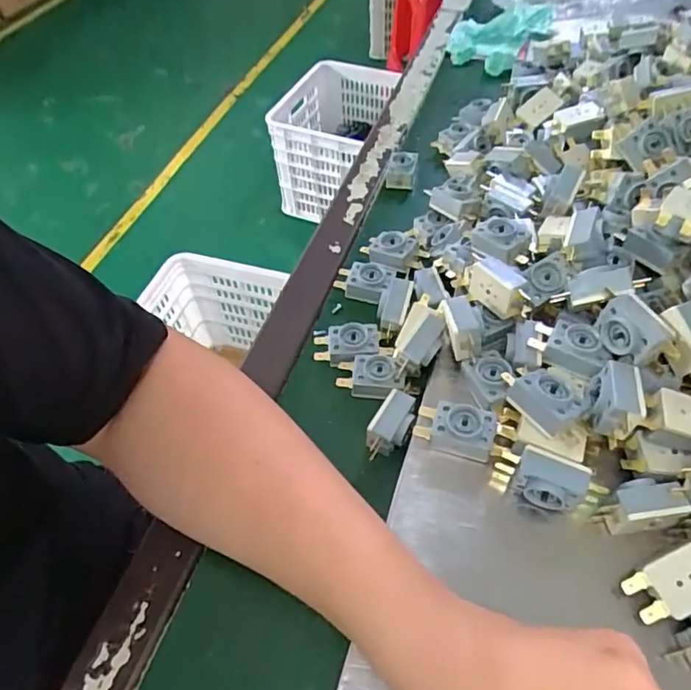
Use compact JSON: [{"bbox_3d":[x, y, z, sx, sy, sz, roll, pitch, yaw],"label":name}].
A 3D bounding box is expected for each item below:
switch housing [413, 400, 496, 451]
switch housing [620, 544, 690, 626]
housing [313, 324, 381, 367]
[{"bbox_3d":[0.068,0.050,0.336,0.047,0.018,0.025,15,55,15],"label":"switch housing"},{"bbox_3d":[0.170,0.120,0.277,0.051,0.017,0.027,-35,74,12],"label":"switch housing"},{"bbox_3d":[0.000,0.001,0.402,0.049,0.019,0.030,-2,52,3],"label":"housing"}]

